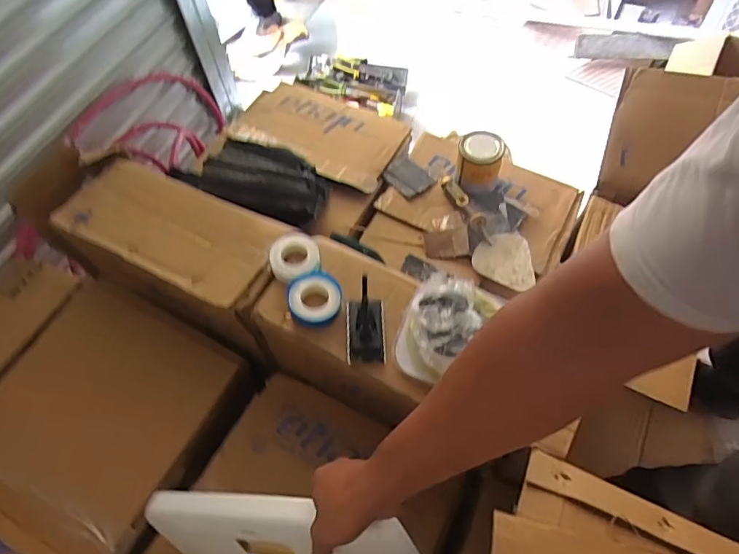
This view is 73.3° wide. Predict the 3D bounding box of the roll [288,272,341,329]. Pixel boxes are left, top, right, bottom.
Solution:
[{"bbox_3d":[-0.072,0.032,0.656,0.072,0.031,0.073,-1,62,1],"label":"roll"}]

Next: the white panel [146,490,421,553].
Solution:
[{"bbox_3d":[-0.110,0.304,0.569,0.330,0.122,0.028,-8,24,22],"label":"white panel"}]

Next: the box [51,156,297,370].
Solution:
[{"bbox_3d":[-0.275,-0.033,0.828,0.387,0.202,0.190,25,65,14],"label":"box"}]

